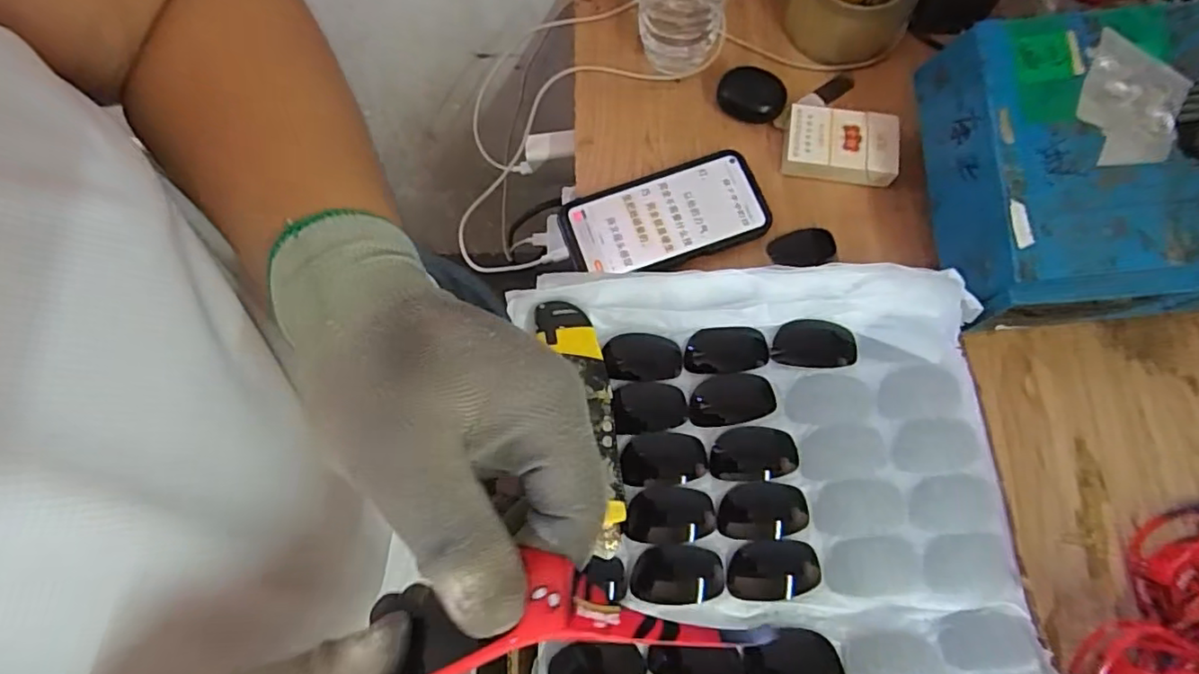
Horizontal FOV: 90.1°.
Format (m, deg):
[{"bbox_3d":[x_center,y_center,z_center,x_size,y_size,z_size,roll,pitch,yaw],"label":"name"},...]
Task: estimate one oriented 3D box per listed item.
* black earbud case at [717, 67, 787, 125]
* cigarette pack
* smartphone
[{"bbox_3d":[0.132,-0.209,0.518,0.057,0.024,0.038,27,76,9],"label":"black earbud case"},{"bbox_3d":[0.200,-0.159,0.498,0.088,0.026,0.056,11,74,5],"label":"cigarette pack"},{"bbox_3d":[0.055,-0.096,0.494,0.160,0.014,0.080,-17,73,-3],"label":"smartphone"}]

